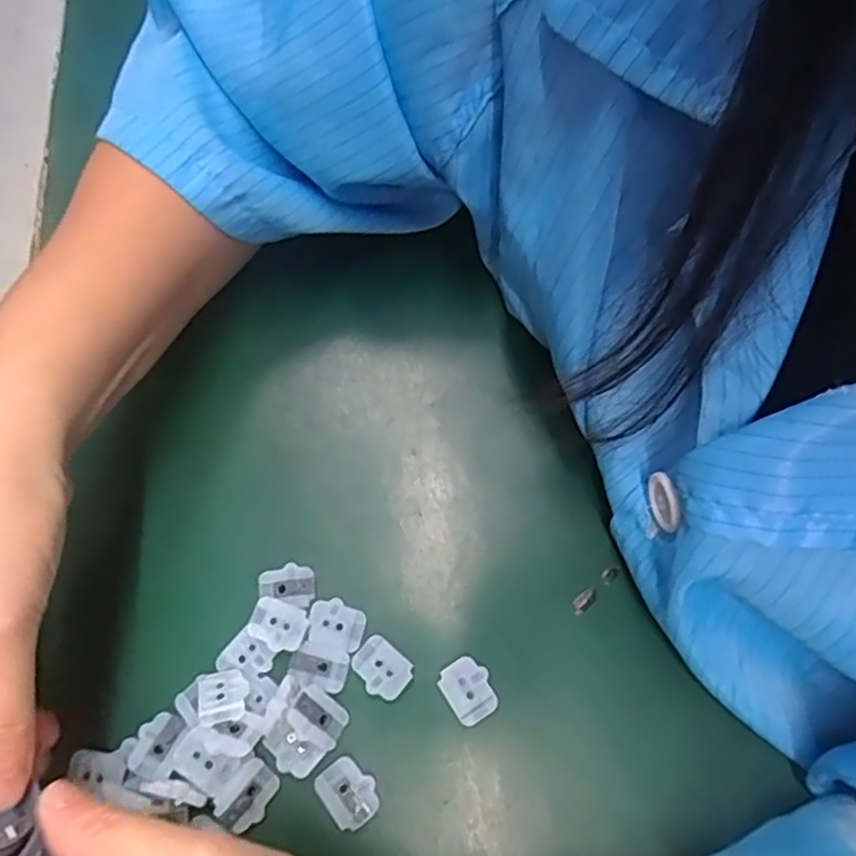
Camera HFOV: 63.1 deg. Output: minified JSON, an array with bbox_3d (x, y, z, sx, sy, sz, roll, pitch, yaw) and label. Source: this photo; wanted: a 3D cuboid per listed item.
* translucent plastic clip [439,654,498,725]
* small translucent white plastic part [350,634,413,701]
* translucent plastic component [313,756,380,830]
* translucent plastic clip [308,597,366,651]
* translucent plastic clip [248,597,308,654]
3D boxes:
[{"bbox_3d":[0.015,0.097,0.257,0.017,0.010,0.021,-28,69,-10],"label":"translucent plastic clip"},{"bbox_3d":[-0.017,0.088,0.256,0.022,0.004,0.017,39,74,16],"label":"small translucent white plastic part"},{"bbox_3d":[-0.028,0.126,0.241,0.017,0.004,0.021,-38,71,-13],"label":"translucent plastic component"},{"bbox_3d":[-0.035,0.073,0.263,0.021,0.004,0.016,16,69,9],"label":"translucent plastic clip"},{"bbox_3d":[-0.056,0.075,0.262,0.021,0.004,0.017,16,69,8],"label":"translucent plastic clip"}]

